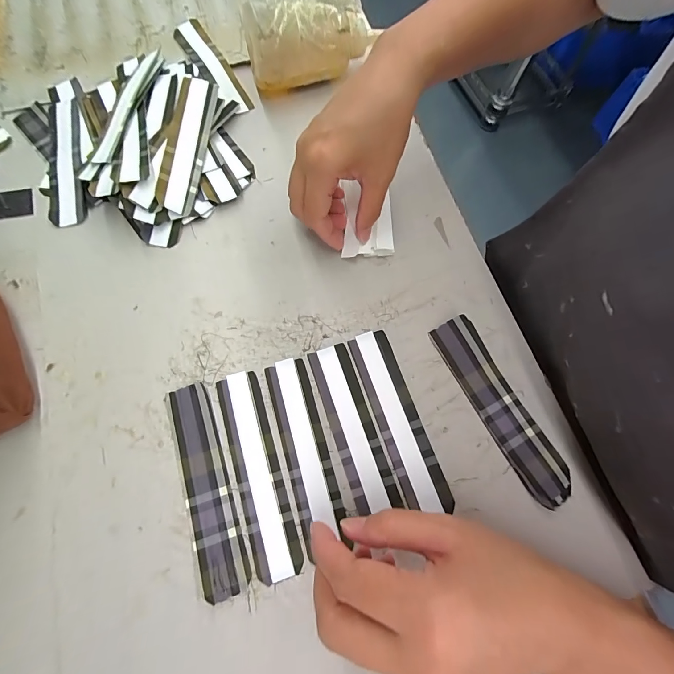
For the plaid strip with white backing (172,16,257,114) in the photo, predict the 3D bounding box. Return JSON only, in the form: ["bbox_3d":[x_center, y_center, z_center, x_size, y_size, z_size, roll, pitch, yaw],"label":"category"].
[{"bbox_3d":[-0.134,-0.289,0.364,0.030,0.009,0.140,-29,75,-11],"label":"plaid strip with white backing"}]

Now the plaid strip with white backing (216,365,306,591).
[{"bbox_3d":[-0.058,0.095,0.250,0.031,0.006,0.142,-16,73,-8],"label":"plaid strip with white backing"}]

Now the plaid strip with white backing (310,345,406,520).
[{"bbox_3d":[0.011,0.065,0.260,0.032,0.004,0.122,-18,73,-8],"label":"plaid strip with white backing"}]

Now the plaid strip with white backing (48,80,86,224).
[{"bbox_3d":[-0.259,-0.181,0.325,0.035,0.014,0.171,-13,73,-7],"label":"plaid strip with white backing"}]

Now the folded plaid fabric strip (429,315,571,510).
[{"bbox_3d":[0.123,0.051,0.261,0.034,0.012,0.146,-26,75,-11],"label":"folded plaid fabric strip"}]

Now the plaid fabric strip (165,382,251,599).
[{"bbox_3d":[-0.093,0.103,0.242,0.030,0.004,0.141,-18,73,-8],"label":"plaid fabric strip"}]

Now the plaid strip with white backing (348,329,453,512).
[{"bbox_3d":[0.046,0.059,0.262,0.033,0.005,0.135,-19,72,-4],"label":"plaid strip with white backing"}]

